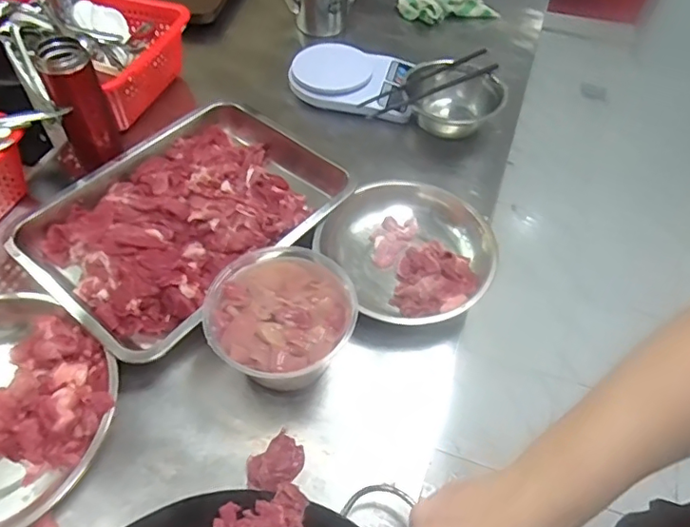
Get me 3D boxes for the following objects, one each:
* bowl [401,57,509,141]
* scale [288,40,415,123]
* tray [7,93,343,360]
[{"bbox_3d":[0.162,-0.245,0.810,0.140,0.057,0.137,1,52,-1],"label":"bowl"},{"bbox_3d":[0.017,-0.291,0.862,0.195,0.052,0.152,13,53,8],"label":"scale"},{"bbox_3d":[-0.195,-0.063,0.666,0.276,0.053,0.356,28,57,19],"label":"tray"}]

